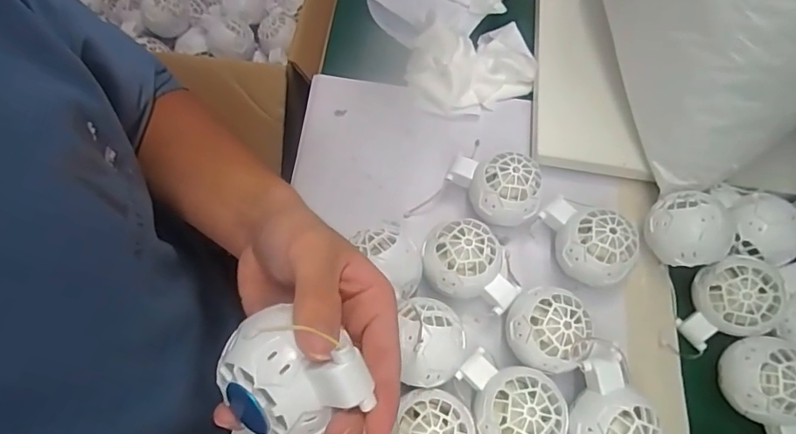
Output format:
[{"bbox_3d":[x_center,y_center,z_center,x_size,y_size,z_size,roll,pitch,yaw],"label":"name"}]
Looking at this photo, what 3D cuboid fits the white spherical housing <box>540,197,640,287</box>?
[{"bbox_3d":[0.150,0.021,0.414,0.078,0.057,0.050,35,68,13],"label":"white spherical housing"}]

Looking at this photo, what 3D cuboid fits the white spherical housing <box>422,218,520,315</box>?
[{"bbox_3d":[0.059,0.039,0.408,0.079,0.056,0.058,19,66,6],"label":"white spherical housing"}]

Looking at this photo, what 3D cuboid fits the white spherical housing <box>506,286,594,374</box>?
[{"bbox_3d":[0.111,0.087,0.386,0.054,0.059,0.057,1,65,-3],"label":"white spherical housing"}]

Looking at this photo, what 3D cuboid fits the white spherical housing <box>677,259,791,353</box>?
[{"bbox_3d":[0.269,0.064,0.404,0.070,0.052,0.060,-15,67,-10],"label":"white spherical housing"}]

